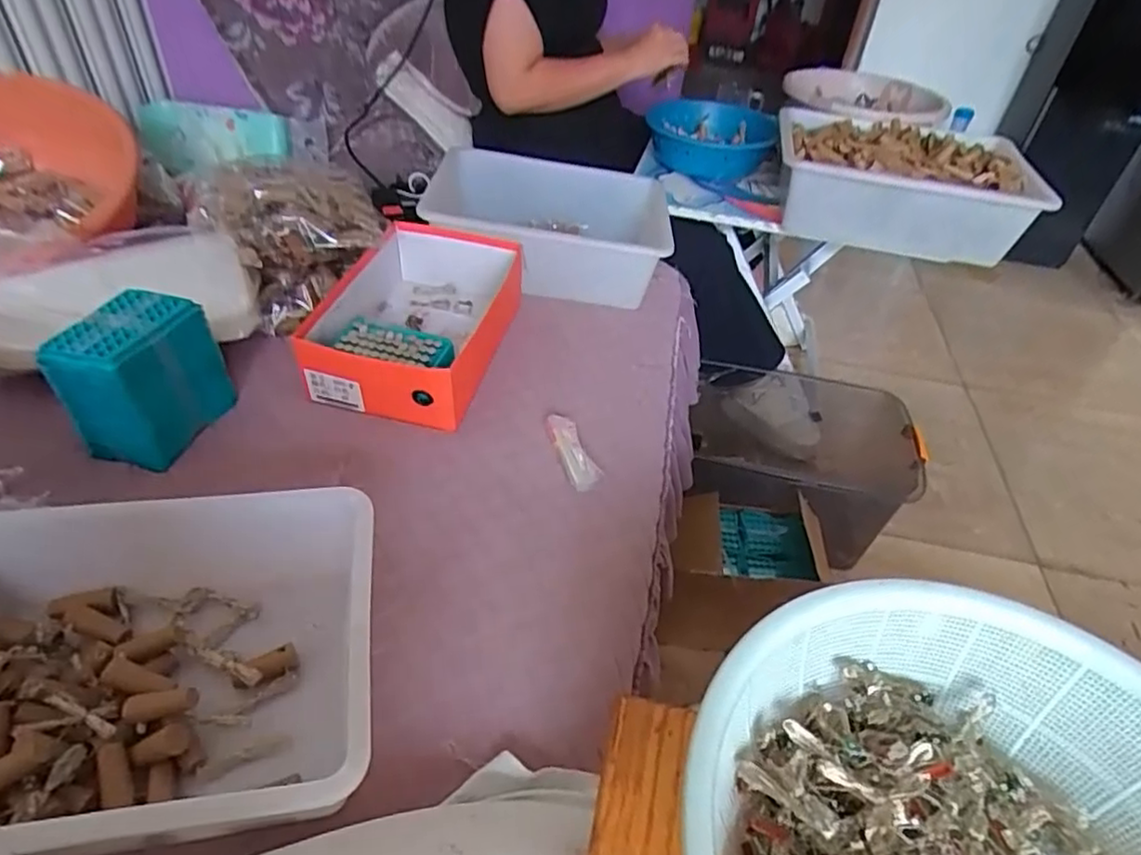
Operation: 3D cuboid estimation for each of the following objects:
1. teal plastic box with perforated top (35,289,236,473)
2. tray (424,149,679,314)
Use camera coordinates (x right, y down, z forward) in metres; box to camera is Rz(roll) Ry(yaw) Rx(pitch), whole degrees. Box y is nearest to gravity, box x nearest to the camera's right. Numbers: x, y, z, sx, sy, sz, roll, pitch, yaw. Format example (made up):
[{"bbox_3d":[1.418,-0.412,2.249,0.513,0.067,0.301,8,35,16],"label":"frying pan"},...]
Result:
[{"bbox_3d":[-0.446,-0.056,0.694,0.107,0.131,0.132,10,41,5],"label":"teal plastic box with perforated top"},{"bbox_3d":[-0.046,-0.332,1.068,0.408,0.125,0.323,4,41,-2],"label":"tray"}]

